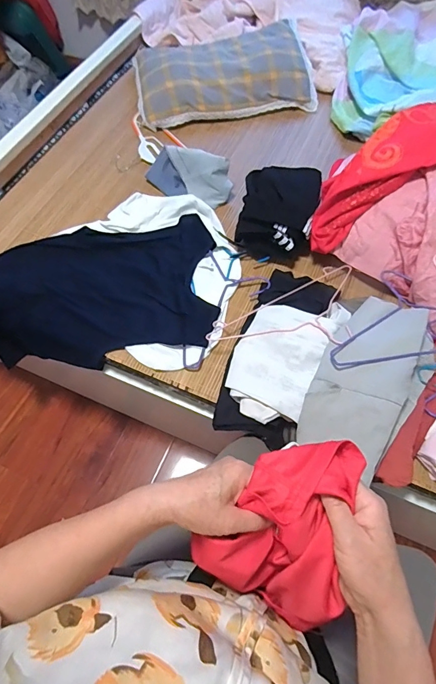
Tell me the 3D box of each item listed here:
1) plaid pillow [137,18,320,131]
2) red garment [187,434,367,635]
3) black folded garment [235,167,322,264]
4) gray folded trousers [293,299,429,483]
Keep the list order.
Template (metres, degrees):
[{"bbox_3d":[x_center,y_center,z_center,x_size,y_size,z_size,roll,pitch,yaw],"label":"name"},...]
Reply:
[{"bbox_3d":[0.015,-0.832,1.176,0.528,0.093,0.323,-9,62,-3],"label":"plaid pillow"},{"bbox_3d":[0.075,0.193,0.405,0.139,0.169,0.163,26,66,15],"label":"red garment"},{"bbox_3d":[0.144,-0.306,0.900,0.168,0.097,0.233,11,63,7],"label":"black folded garment"},{"bbox_3d":[0.270,0.060,0.664,0.168,0.055,0.322,33,68,17],"label":"gray folded trousers"}]

